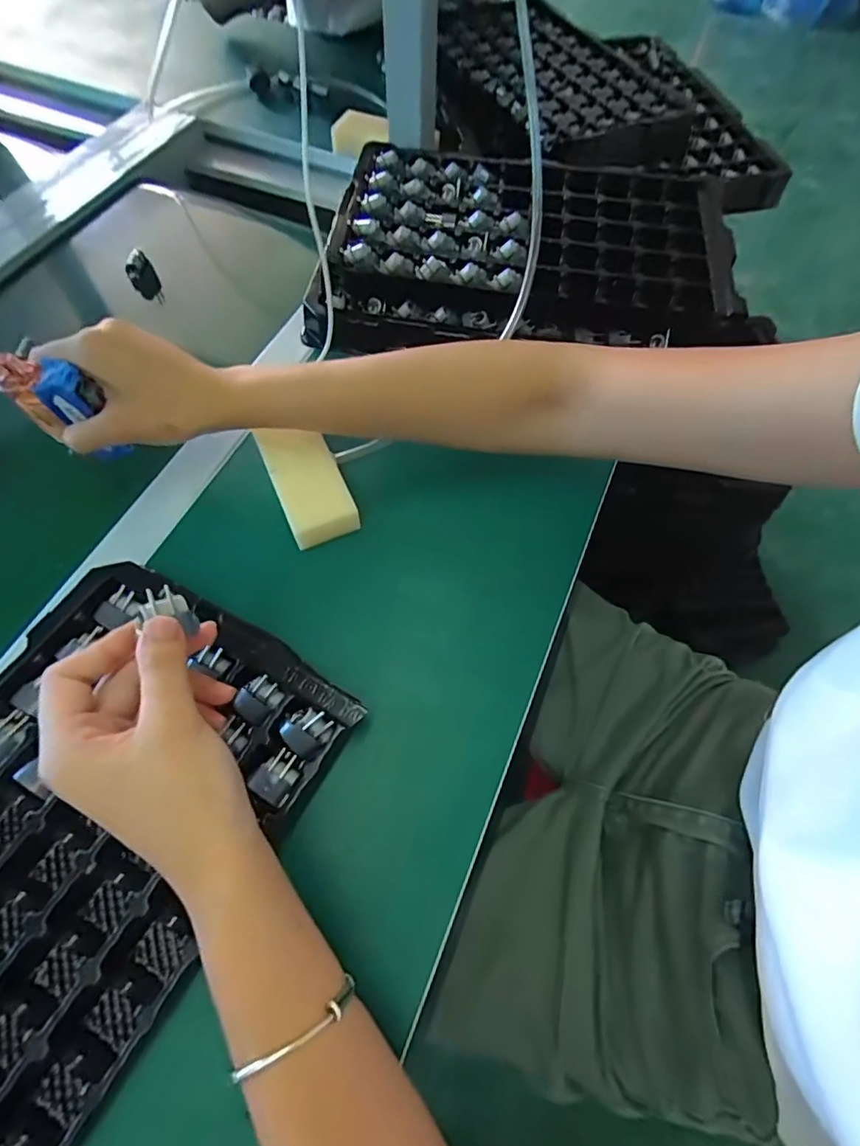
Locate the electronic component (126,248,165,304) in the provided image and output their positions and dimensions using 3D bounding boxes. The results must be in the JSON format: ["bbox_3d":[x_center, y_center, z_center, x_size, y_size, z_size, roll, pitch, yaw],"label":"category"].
[{"bbox_3d":[-0.302,-0.312,0.542,0.027,0.047,0.018,-26,67,-14],"label":"electronic component"}]

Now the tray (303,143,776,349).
[{"bbox_3d":[0.086,-0.309,0.497,0.375,0.061,0.220,7,63,1],"label":"tray"}]

